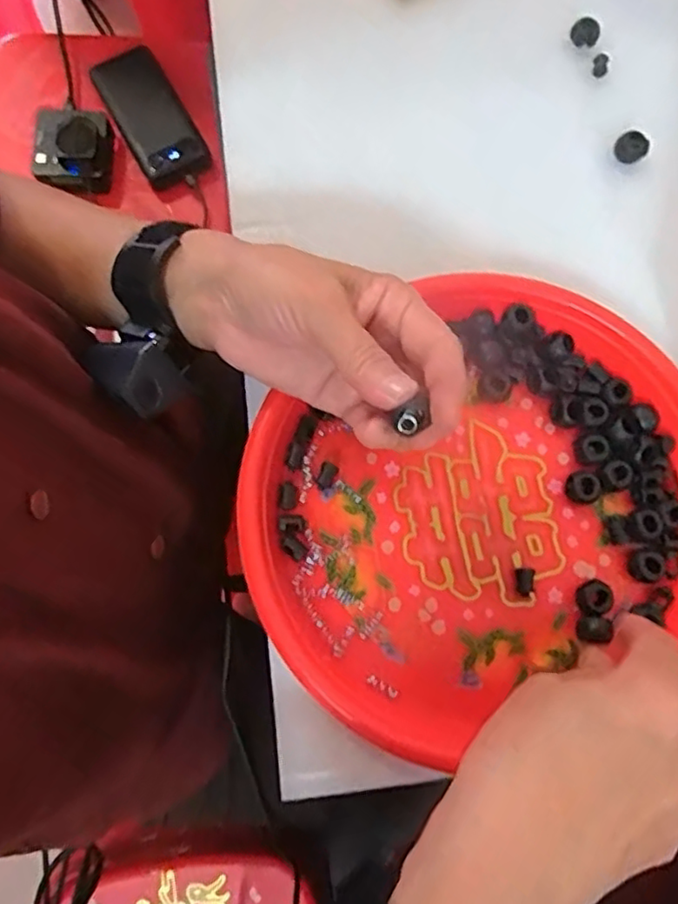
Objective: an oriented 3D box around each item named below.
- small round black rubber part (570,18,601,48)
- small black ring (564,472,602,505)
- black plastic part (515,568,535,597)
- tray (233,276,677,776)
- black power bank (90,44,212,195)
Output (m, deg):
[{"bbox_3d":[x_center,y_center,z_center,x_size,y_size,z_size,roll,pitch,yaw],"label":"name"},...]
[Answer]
[{"bbox_3d":[0.156,-0.265,0.401,0.018,0.009,0.017,0,78,-2],"label":"small round black rubber part"},{"bbox_3d":[0.128,0.019,0.331,0.016,0.011,0.017,0,78,-2],"label":"small black ring"},{"bbox_3d":[0.095,0.066,0.324,0.009,0.007,0.014,-1,78,-2],"label":"black plastic part"},{"bbox_3d":[0.073,0.022,0.324,0.239,0.034,0.208,-18,77,-3],"label":"tray"},{"bbox_3d":[-0.200,-0.357,0.678,0.071,0.027,0.164,-30,81,-7],"label":"black power bank"}]

